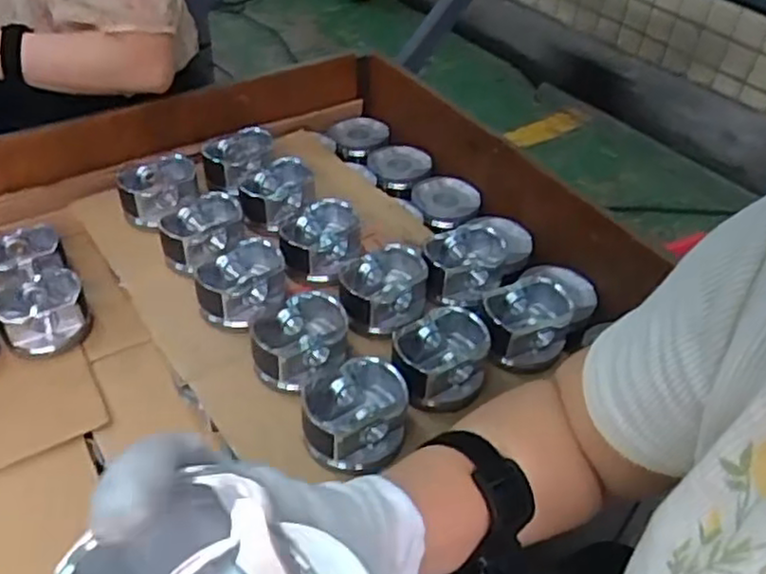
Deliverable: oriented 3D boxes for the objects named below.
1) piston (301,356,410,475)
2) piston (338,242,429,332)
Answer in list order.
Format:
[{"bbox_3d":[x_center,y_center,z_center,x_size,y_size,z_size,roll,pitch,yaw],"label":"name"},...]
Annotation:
[{"bbox_3d":[-0.027,0.111,0.629,0.093,0.058,0.105,2,43,-3],"label":"piston"},{"bbox_3d":[0.000,0.001,0.747,0.093,0.050,0.088,0,44,-6],"label":"piston"}]

